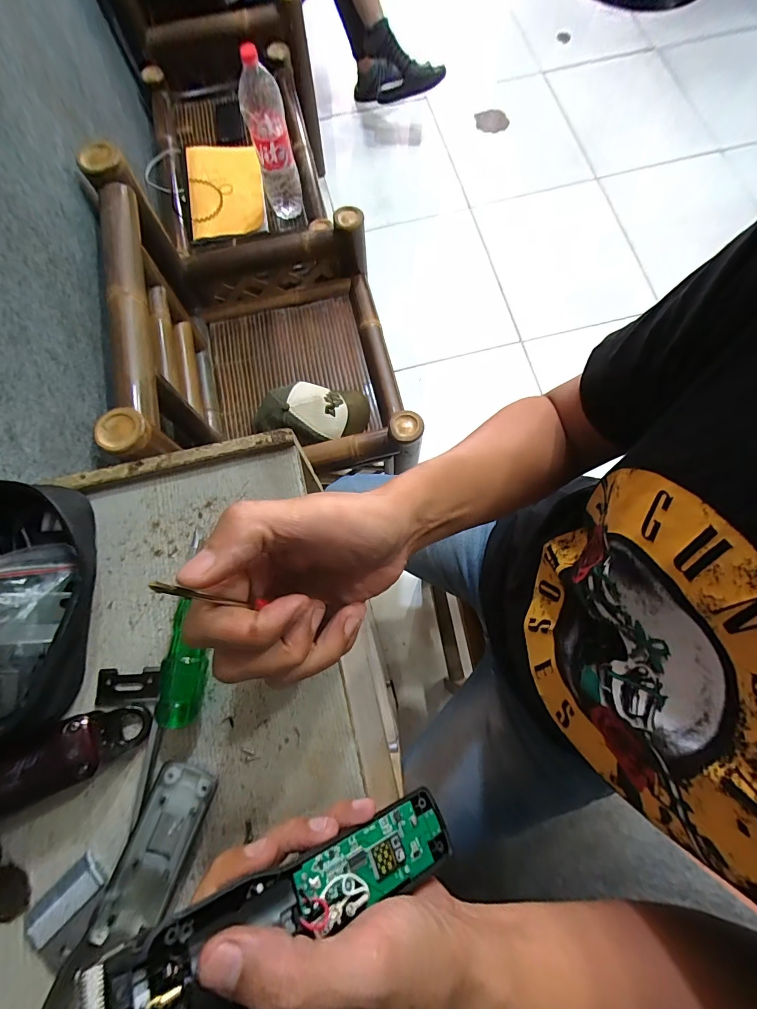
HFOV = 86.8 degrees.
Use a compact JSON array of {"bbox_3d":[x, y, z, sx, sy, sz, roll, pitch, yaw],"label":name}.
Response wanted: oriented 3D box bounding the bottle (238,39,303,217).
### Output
[{"bbox_3d":[-0.211,-0.715,0.800,0.077,0.314,0.087,-15,76,-2],"label":"bottle"}]

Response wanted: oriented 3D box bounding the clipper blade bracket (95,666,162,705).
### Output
[{"bbox_3d":[-0.161,0.116,0.257,0.039,0.004,0.021,-3,76,1],"label":"clipper blade bracket"}]

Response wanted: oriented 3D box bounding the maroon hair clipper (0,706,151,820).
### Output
[{"bbox_3d":[-0.211,0.153,0.219,0.145,0.027,0.037,-18,75,-19],"label":"maroon hair clipper"}]

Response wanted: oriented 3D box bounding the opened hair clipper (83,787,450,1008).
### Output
[{"bbox_3d":[-0.032,0.189,0.184,0.163,0.025,0.048,-3,72,-36],"label":"opened hair clipper"}]

